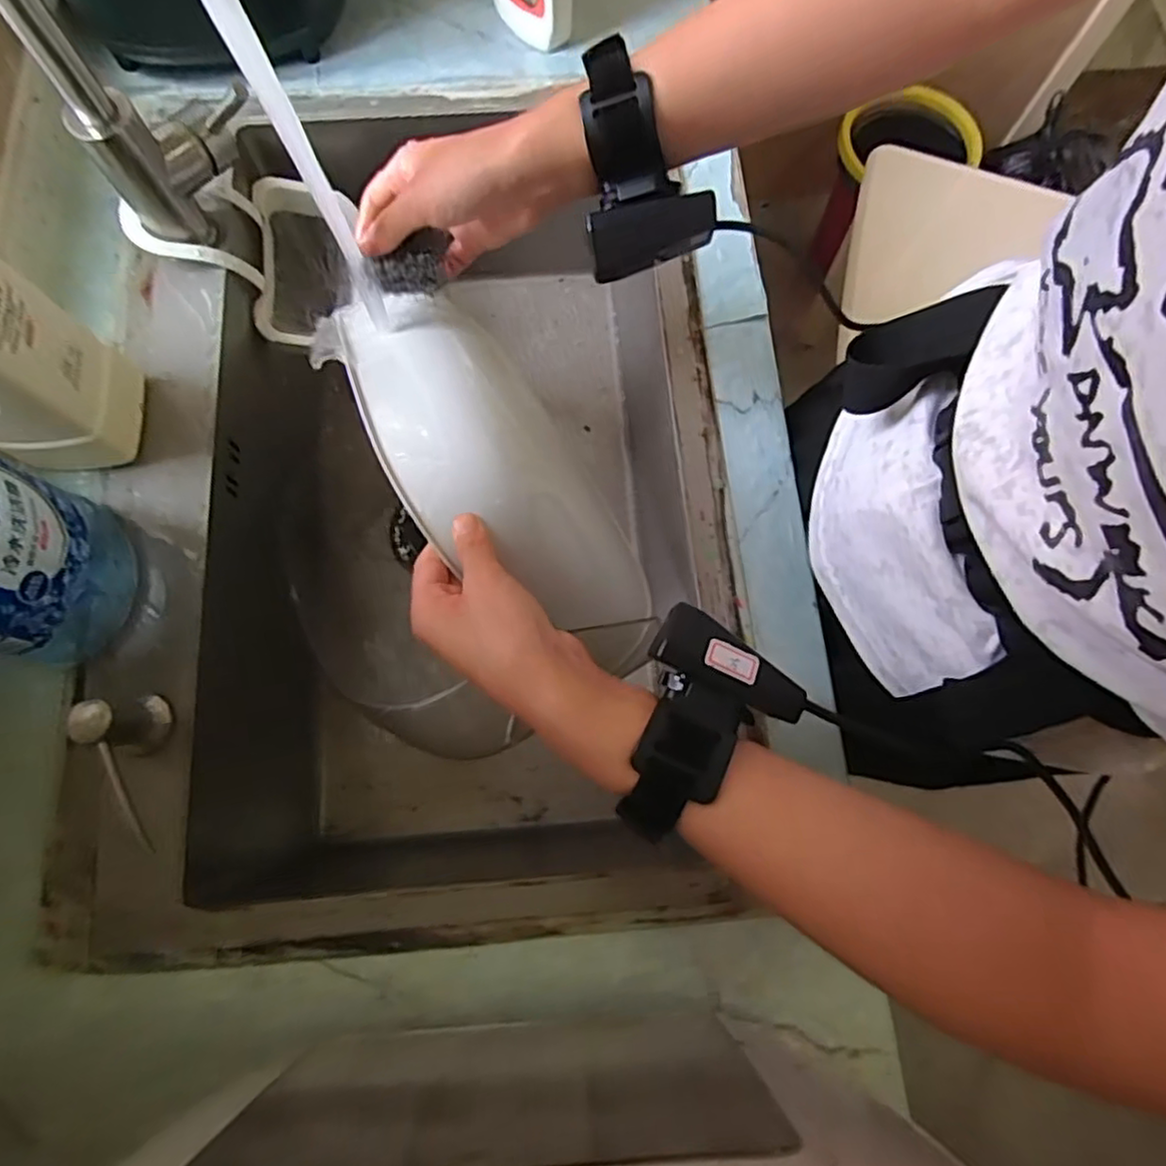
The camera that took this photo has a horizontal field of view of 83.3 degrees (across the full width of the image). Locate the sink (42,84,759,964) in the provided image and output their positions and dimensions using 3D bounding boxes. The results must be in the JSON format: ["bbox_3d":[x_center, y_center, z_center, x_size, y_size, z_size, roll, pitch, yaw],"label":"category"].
[{"bbox_3d":[-0.124,-0.057,0.585,0.445,0.215,0.630,-4,75,-2],"label":"sink"}]

